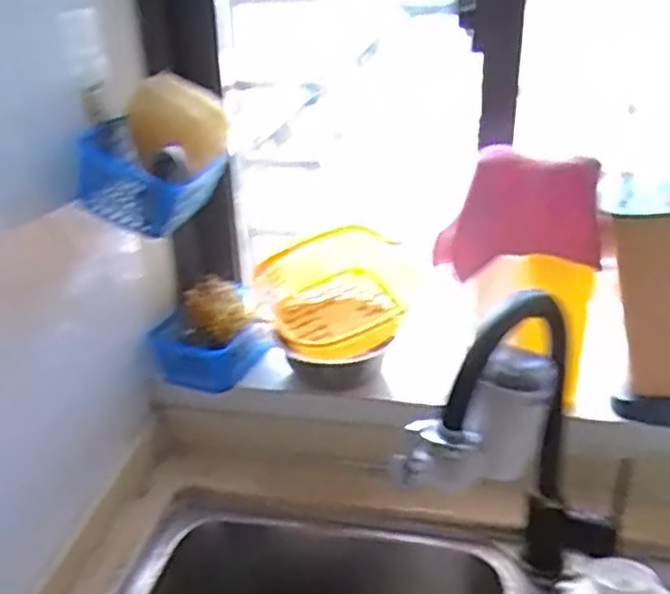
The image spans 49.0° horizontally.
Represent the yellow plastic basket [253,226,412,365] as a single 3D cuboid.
[{"bbox_3d":[0.000,0.001,0.927,0.157,0.099,0.179,-11,29,-17],"label":"yellow plastic basket"}]

